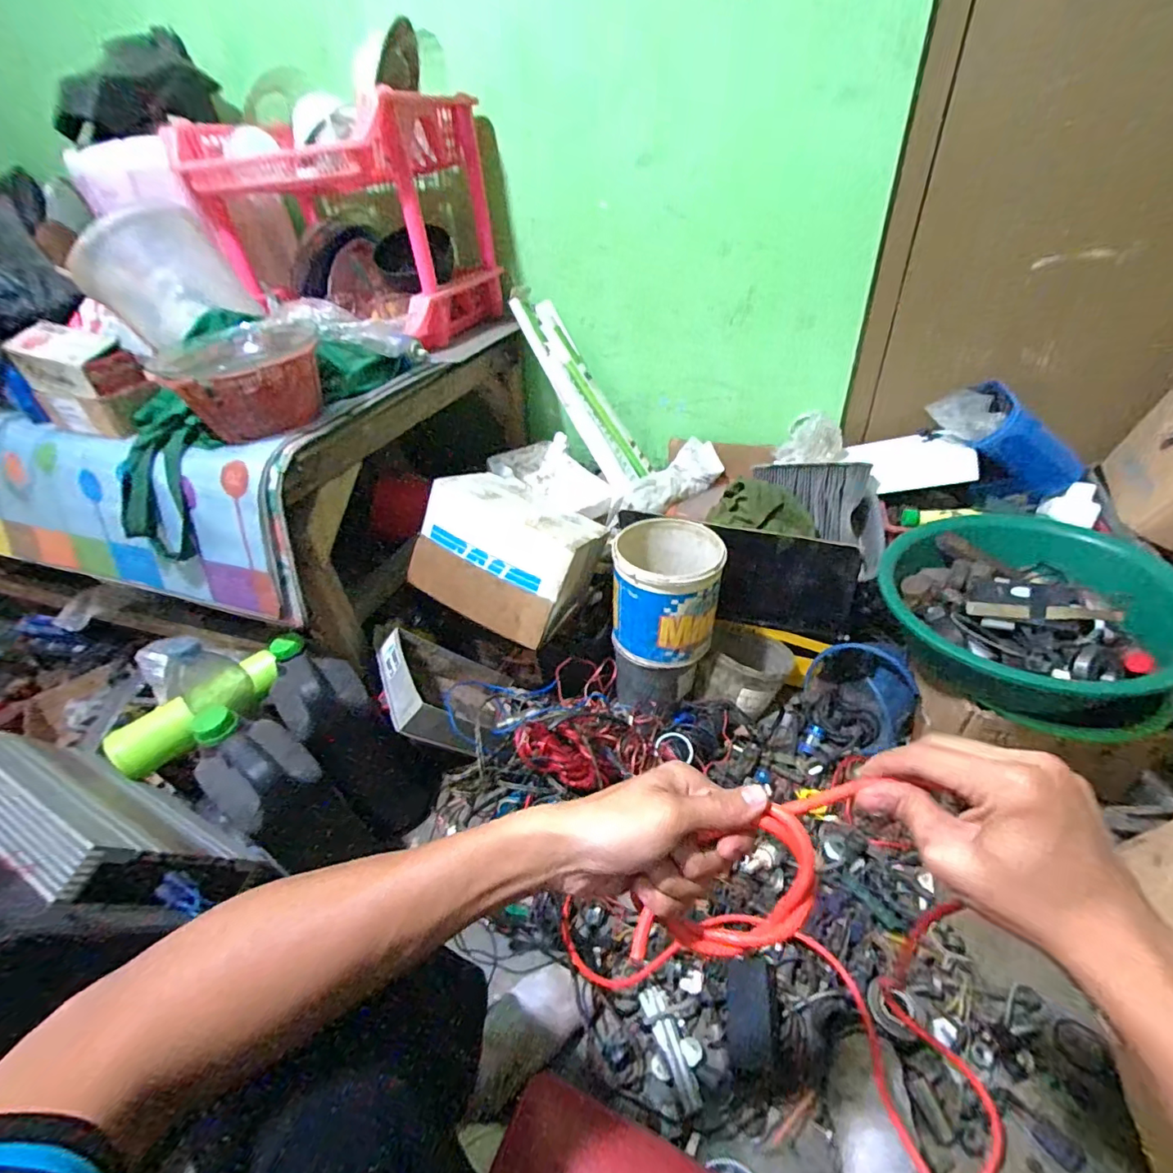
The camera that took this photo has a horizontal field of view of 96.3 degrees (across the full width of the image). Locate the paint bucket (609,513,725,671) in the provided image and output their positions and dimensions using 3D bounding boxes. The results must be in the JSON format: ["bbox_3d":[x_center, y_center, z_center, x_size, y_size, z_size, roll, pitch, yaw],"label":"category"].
[{"bbox_3d":[0.139,0.008,0.906,0.177,0.179,0.185,6,40,16],"label":"paint bucket"}]

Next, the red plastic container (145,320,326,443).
[{"bbox_3d":[-0.467,-0.283,0.731,0.190,0.105,0.202,-26,42,-23],"label":"red plastic container"}]

